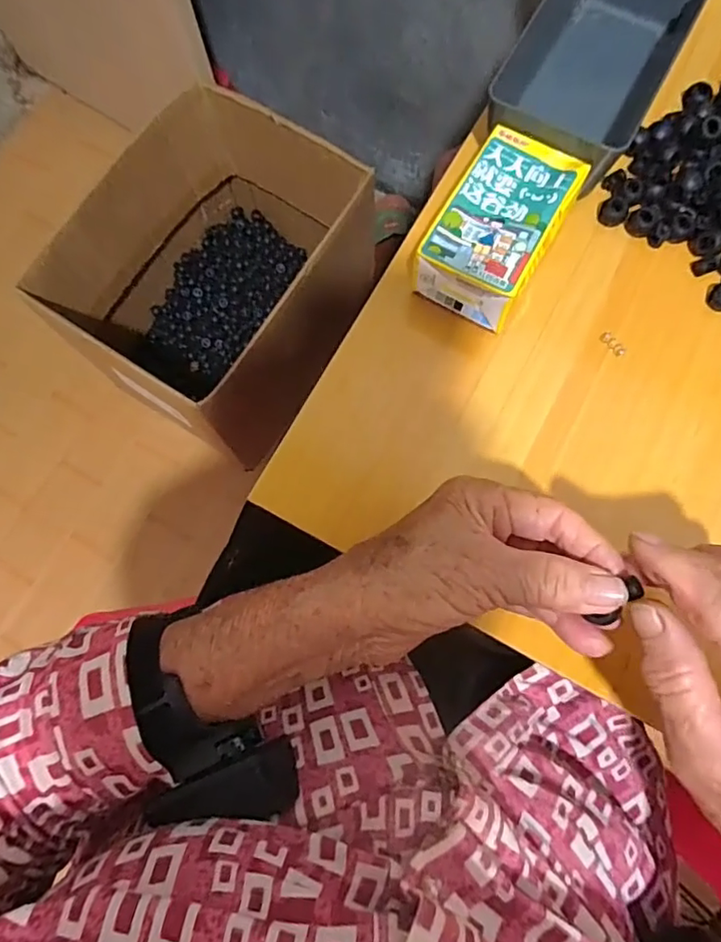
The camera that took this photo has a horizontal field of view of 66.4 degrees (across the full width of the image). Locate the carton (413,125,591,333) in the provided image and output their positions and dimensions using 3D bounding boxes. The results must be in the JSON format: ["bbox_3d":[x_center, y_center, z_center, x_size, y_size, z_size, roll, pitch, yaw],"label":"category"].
[{"bbox_3d":[0.085,-0.148,0.342,0.063,0.044,0.104,30,79,8],"label":"carton"}]

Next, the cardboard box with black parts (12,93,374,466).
[{"bbox_3d":[-0.187,-0.269,0.761,0.267,0.251,0.387,31,79,8],"label":"cardboard box with black parts"}]

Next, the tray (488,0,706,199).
[{"bbox_3d":[0.157,-0.274,0.367,0.092,0.046,0.187,23,78,7],"label":"tray"}]

